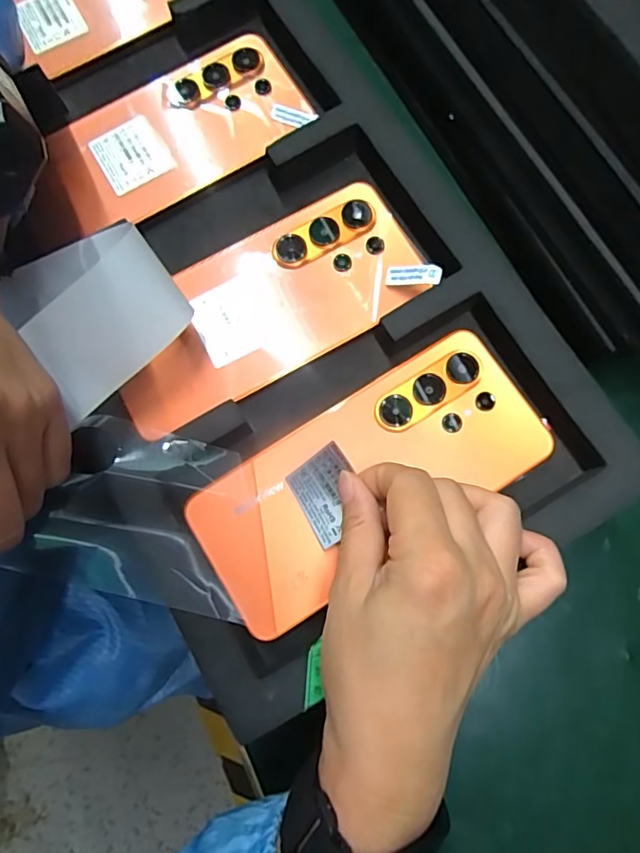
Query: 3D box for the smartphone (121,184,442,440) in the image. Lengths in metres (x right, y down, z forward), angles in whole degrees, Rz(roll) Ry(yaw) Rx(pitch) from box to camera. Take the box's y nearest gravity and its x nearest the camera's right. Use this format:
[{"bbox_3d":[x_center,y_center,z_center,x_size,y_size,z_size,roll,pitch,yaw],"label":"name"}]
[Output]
[{"bbox_3d":[-0.029,-0.062,0.269,0.165,0.015,0.073,-30,78,-6],"label":"smartphone"}]

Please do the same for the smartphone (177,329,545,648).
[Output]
[{"bbox_3d":[0.024,0.022,0.248,0.169,0.014,0.075,-32,78,-5],"label":"smartphone"}]

